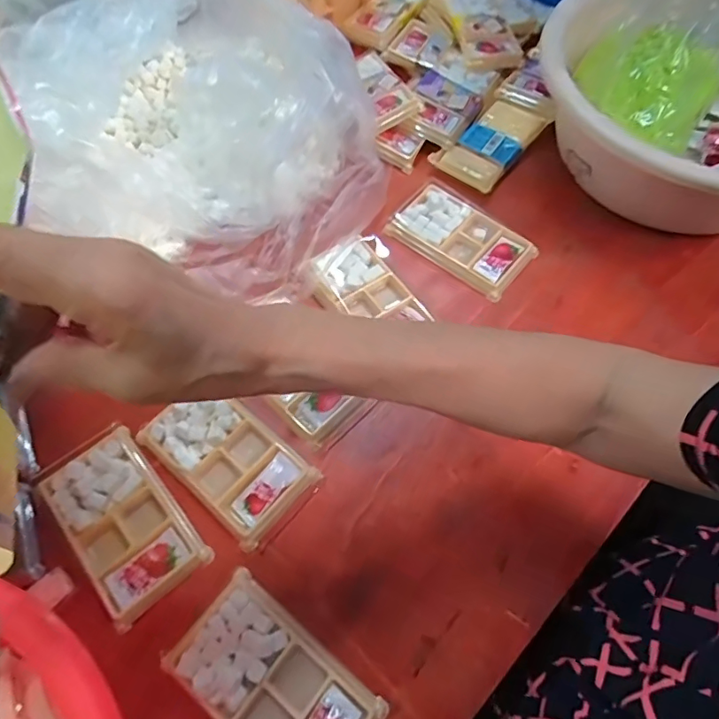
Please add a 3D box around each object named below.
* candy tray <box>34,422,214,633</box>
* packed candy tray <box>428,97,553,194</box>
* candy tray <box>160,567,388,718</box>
[{"bbox_3d":[-0.182,0.119,0.390,0.076,0.011,0.135,-37,70,-18],"label":"candy tray"},{"bbox_3d":[0.152,-0.248,0.578,0.076,0.015,0.134,39,69,18],"label":"packed candy tray"},{"bbox_3d":[-0.058,0.219,0.343,0.136,0.012,0.077,36,68,15],"label":"candy tray"}]

